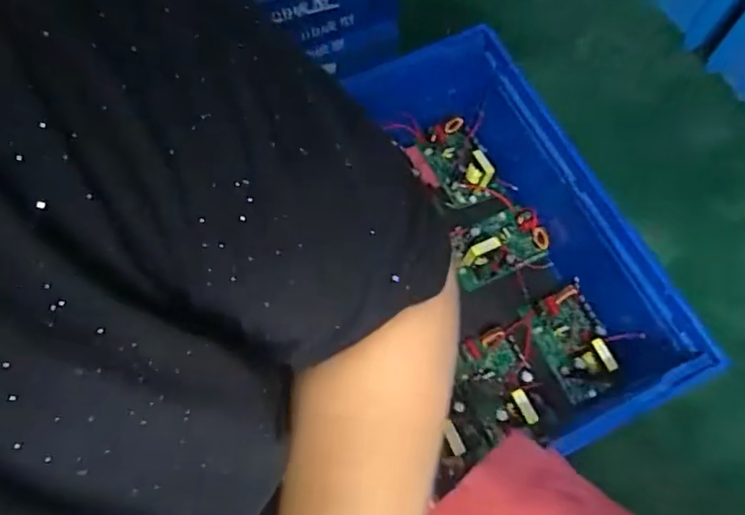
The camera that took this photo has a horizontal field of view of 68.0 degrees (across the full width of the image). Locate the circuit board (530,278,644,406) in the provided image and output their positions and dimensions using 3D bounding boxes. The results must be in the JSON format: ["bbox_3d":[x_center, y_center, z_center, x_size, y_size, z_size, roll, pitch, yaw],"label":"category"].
[{"bbox_3d":[0.289,0.113,0.766,0.105,0.050,0.144,-28,72,-10],"label":"circuit board"}]

